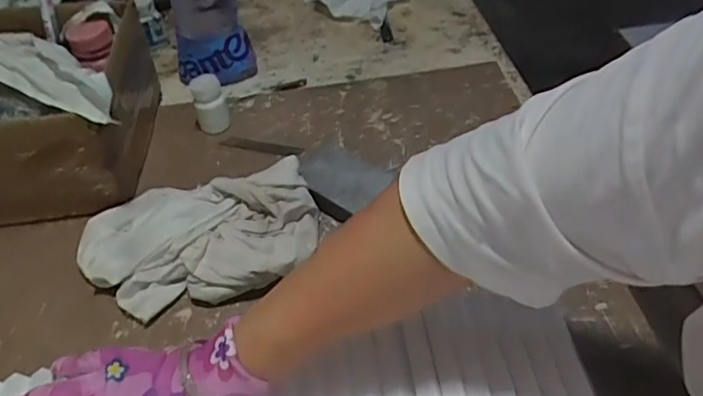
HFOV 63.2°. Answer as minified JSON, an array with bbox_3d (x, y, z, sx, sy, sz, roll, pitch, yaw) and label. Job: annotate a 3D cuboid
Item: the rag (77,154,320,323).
[{"bbox_3d":[-0.145,0.042,0.541,0.225,0.061,0.129,-8,45,-3],"label":"rag"}]

